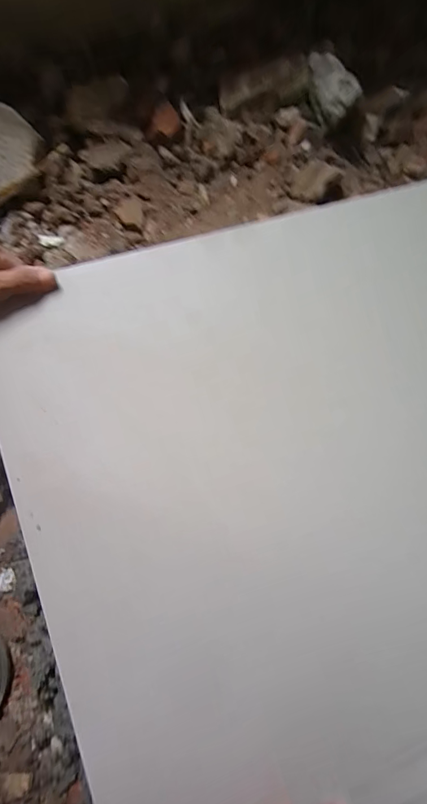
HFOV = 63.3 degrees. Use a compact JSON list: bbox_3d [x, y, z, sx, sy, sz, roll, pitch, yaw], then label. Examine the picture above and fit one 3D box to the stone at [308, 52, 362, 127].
[{"bbox_3d":[0.190,-0.496,0.554,0.058,0.058,0.095,-22,76,-4],"label":"stone"}]

